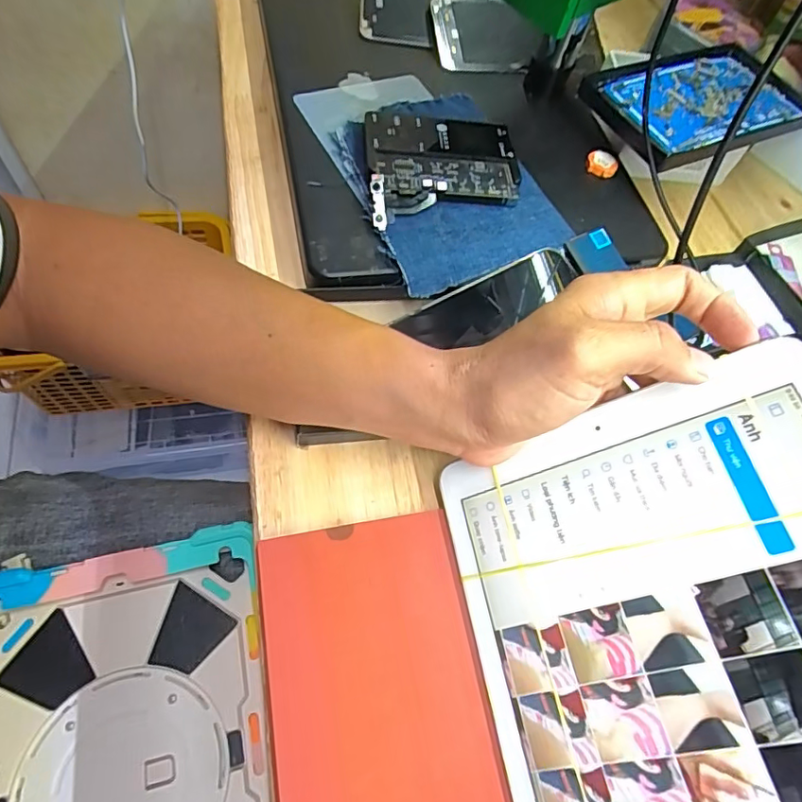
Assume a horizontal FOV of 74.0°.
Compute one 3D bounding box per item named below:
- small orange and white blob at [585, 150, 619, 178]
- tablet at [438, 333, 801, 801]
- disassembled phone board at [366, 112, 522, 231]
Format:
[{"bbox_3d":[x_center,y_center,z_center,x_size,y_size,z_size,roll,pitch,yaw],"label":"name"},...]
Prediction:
[{"bbox_3d":[0.155,-0.183,0.409,0.023,0.008,0.022,21,60,4],"label":"small orange and white blob"},{"bbox_3d":[0.112,0.108,0.195,0.168,0.004,0.227,-25,61,24],"label":"tablet"},{"bbox_3d":[0.029,-0.161,0.360,0.102,0.016,0.091,-3,62,-10],"label":"disassembled phone board"}]

